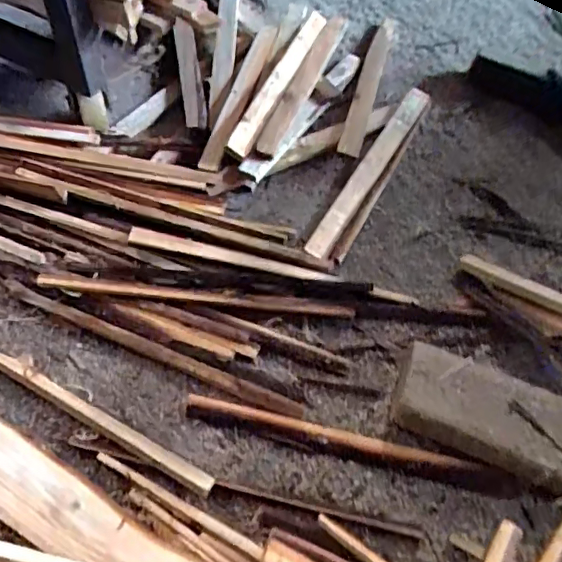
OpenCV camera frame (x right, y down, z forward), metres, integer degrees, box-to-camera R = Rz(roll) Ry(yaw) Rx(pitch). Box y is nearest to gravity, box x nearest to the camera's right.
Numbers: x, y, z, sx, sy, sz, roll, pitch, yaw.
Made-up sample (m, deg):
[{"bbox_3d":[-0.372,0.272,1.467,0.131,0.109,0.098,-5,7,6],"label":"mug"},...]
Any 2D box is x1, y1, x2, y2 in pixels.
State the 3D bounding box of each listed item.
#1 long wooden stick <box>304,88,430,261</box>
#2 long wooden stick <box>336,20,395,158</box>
[{"bbox_3d":[0.171,-0.216,1.056,0.046,0.036,0.468,29,61,10],"label":"long wooden stick"},{"bbox_3d":[0.183,-0.419,1.184,0.054,0.033,0.436,17,60,3],"label":"long wooden stick"}]

